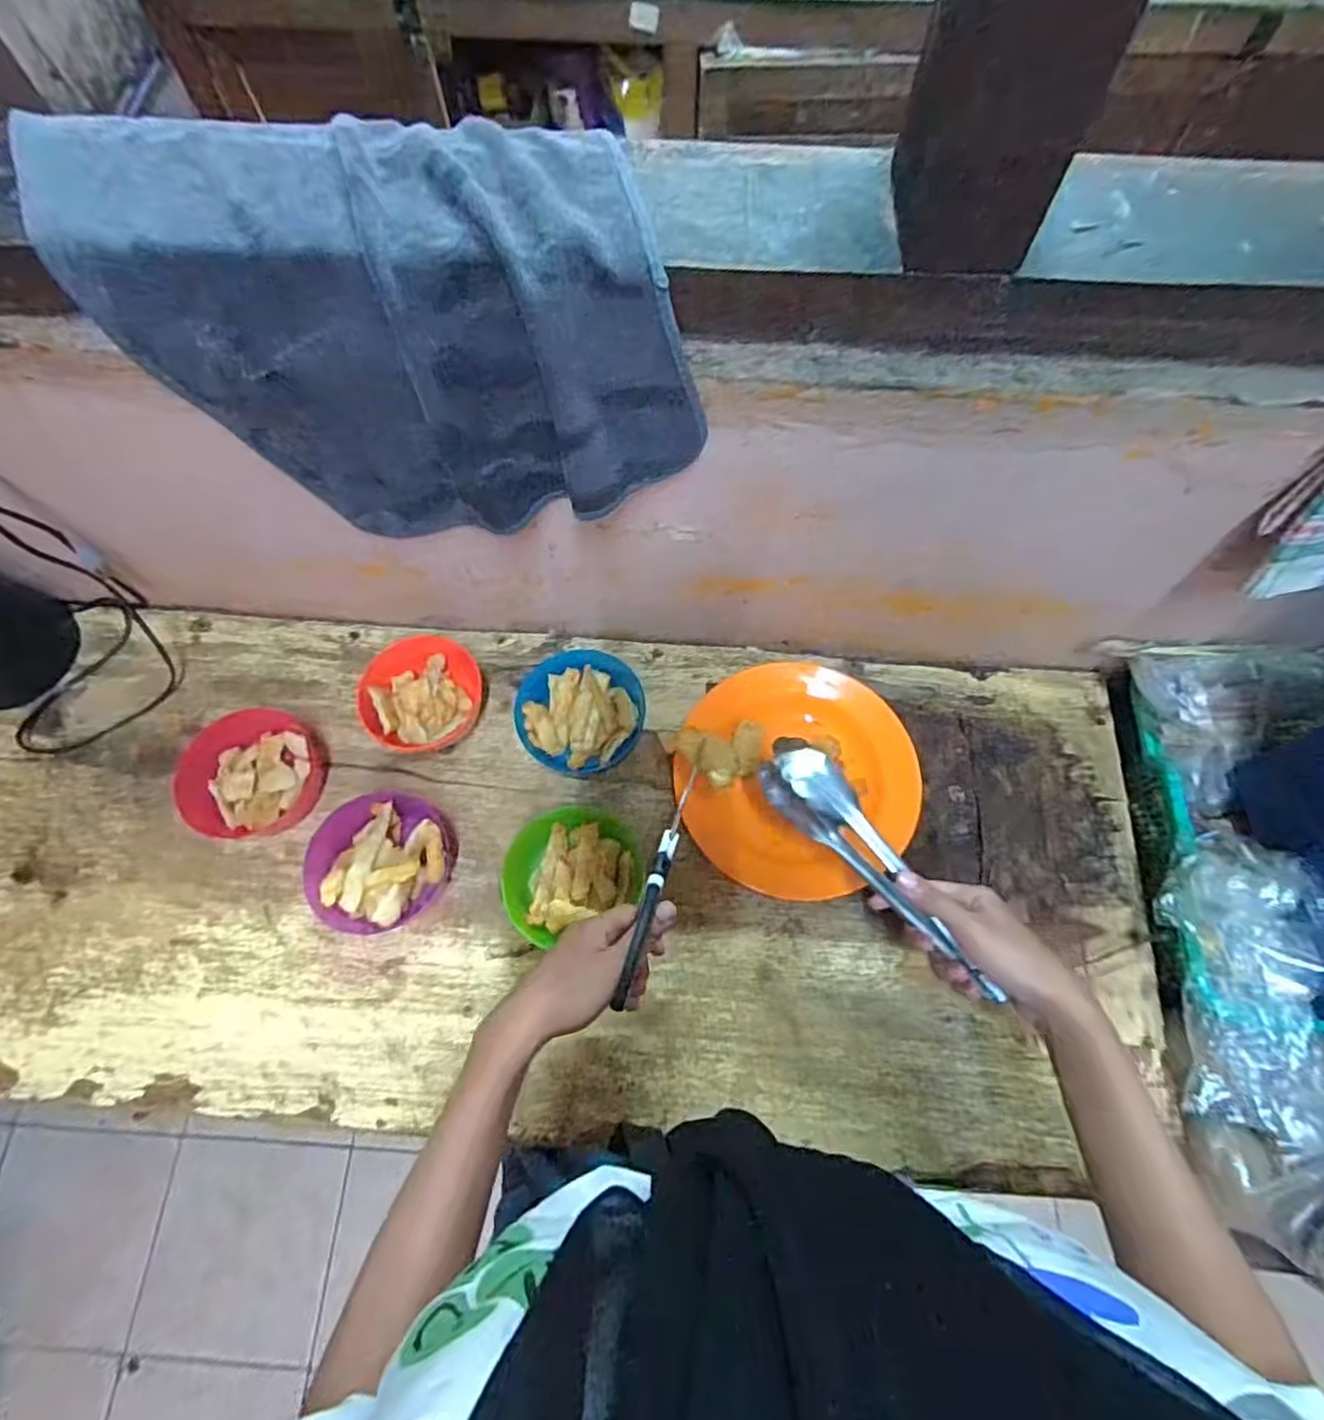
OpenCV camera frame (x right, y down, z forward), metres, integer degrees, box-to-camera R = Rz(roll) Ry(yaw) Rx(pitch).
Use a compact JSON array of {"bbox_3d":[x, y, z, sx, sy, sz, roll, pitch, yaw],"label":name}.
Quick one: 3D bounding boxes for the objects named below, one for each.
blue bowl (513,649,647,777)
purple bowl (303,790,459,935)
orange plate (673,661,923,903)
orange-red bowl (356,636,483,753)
[{"bbox_3d":[-0.075,0.000,0.634,0.112,0.038,0.110,0,71,1],"label":"blue bowl"},{"bbox_3d":[-0.239,0.128,0.582,0.102,0.044,0.118,19,70,7],"label":"purple bowl"},{"bbox_3d":[0.117,0.056,0.615,0.209,0.026,0.204,0,71,1],"label":"orange plate"},{"bbox_3d":[-0.220,-0.013,0.630,0.106,0.056,0.085,-39,74,-13],"label":"orange-red bowl"}]

